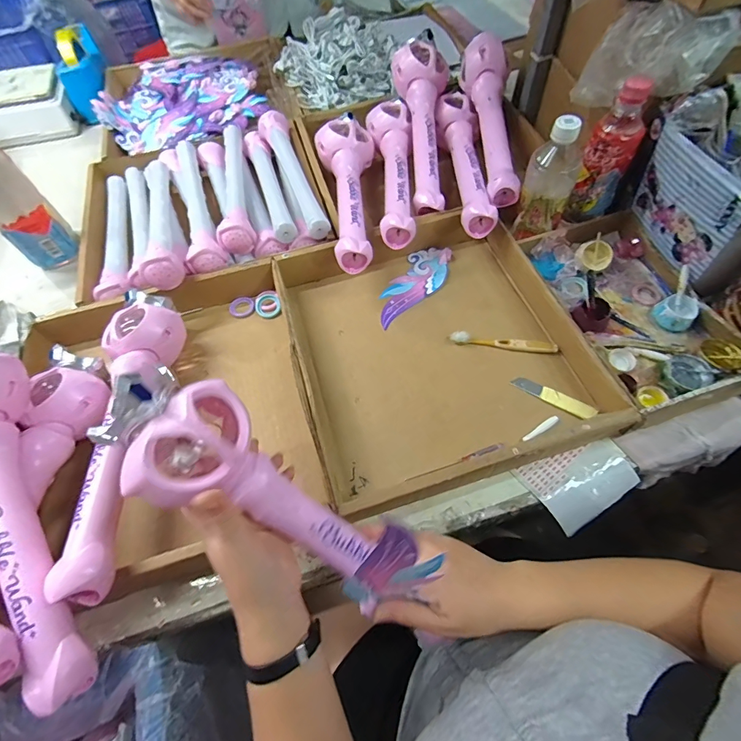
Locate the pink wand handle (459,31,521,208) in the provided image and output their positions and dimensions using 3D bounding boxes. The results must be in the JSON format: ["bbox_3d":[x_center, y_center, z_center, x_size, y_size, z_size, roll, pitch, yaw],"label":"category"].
[{"bbox_3d":[0.197,-0.408,0.625,0.067,0.086,0.324,-2,62,2],"label":"pink wand handle"}]

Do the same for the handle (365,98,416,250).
[{"bbox_3d":[0.034,-0.337,0.635,0.070,0.046,0.341,-2,62,2],"label":"handle"}]

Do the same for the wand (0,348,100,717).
[{"bbox_3d":[-0.347,0.123,0.372,0.090,0.070,0.369,-29,76,-12],"label":"wand"}]

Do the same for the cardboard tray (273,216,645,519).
[{"bbox_3d":[0.077,-0.042,0.517,0.339,0.054,0.373,-17,62,-6],"label":"cardboard tray"}]

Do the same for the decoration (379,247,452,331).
[{"bbox_3d":[0.066,-0.129,0.595,0.072,0.013,0.166,27,67,17],"label":"decoration"}]

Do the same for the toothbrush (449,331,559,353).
[{"bbox_3d":[0.180,-0.037,0.531,0.139,0.008,0.018,9,63,8],"label":"toothbrush"}]

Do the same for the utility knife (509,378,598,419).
[{"bbox_3d":[0.230,0.033,0.492,0.100,0.008,0.019,30,68,18],"label":"utility knife"}]

